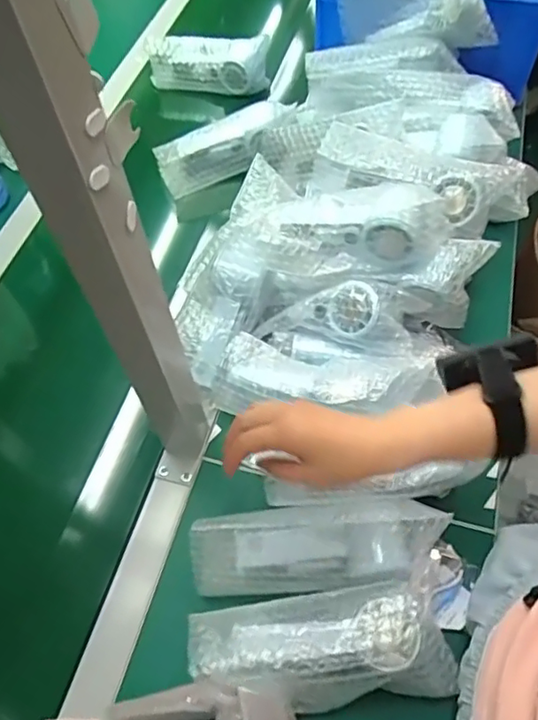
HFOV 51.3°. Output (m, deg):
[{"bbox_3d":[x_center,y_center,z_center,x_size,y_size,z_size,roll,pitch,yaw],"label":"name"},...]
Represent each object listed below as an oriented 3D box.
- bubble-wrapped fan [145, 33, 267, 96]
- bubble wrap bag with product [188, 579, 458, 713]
[{"bbox_3d":[-0.100,-0.484,0.917,0.199,0.080,0.036,10,59,9],"label":"bubble-wrapped fan"},{"bbox_3d":[0.051,0.229,0.454,0.202,0.061,0.090,-6,58,-1],"label":"bubble wrap bag with product"}]

